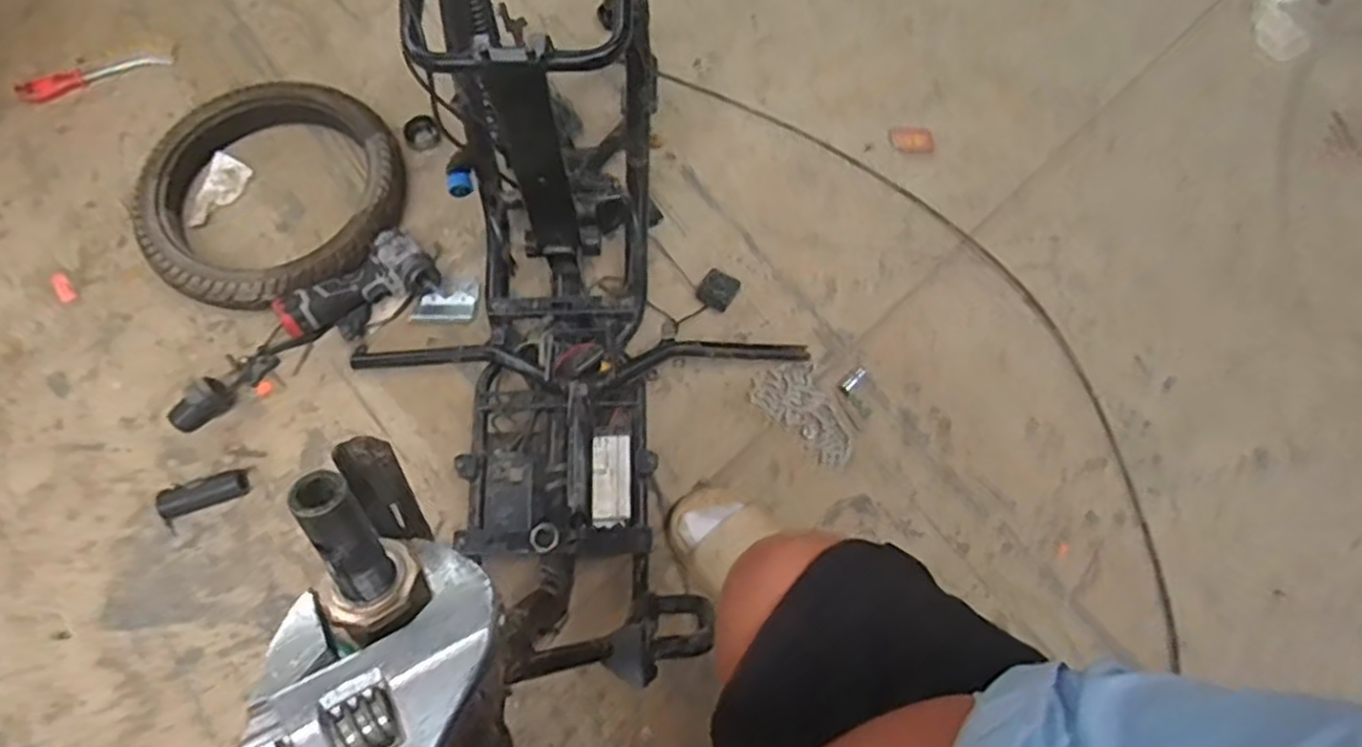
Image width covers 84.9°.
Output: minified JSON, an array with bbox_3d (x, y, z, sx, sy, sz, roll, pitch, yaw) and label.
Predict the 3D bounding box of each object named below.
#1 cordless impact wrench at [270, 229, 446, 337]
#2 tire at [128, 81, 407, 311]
[{"bbox_3d":[-0.434,-0.106,1.016,0.198,0.074,0.098,-40,75,-15],"label":"cordless impact wrench"},{"bbox_3d":[-0.591,-0.264,1.084,0.361,0.069,0.351,0,69,-1],"label":"tire"}]

